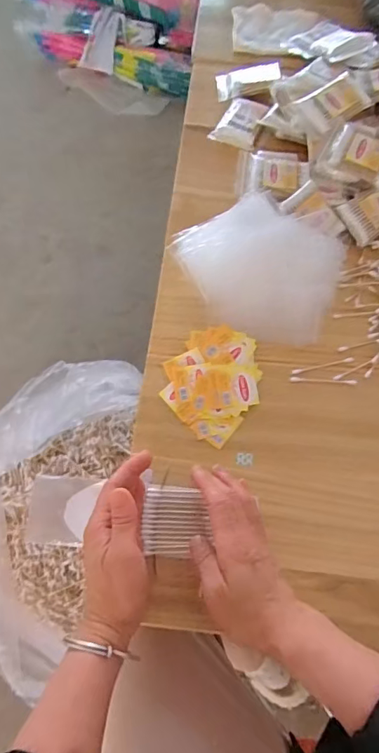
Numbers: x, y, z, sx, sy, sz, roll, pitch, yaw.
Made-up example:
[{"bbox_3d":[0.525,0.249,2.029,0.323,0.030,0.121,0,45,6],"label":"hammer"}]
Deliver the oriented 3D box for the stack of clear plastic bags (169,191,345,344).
[{"bbox_3d":[0.076,-0.134,0.536,0.198,0.036,0.164,23,71,11],"label":"stack of clear plastic bags"}]

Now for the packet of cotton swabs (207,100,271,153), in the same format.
[{"bbox_3d":[0.071,-0.349,0.635,0.062,0.015,0.094,27,71,12],"label":"packet of cotton swabs"}]

